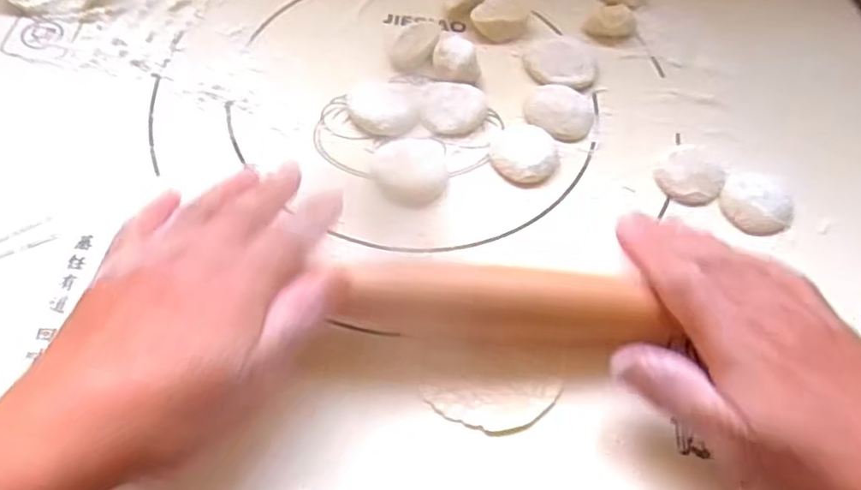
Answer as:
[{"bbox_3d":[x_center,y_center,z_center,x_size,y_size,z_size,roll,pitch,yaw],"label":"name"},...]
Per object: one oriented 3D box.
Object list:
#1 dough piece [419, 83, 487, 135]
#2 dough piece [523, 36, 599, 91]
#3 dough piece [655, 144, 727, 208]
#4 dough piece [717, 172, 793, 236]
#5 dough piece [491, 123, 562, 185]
[{"bbox_3d":[0.013,-0.078,0.372,0.037,0.010,0.032,14,60,4],"label":"dough piece"},{"bbox_3d":[0.081,-0.114,0.400,0.045,0.006,0.043,2,60,-3],"label":"dough piece"},{"bbox_3d":[0.146,-0.041,0.362,0.036,0.009,0.042,33,63,14],"label":"dough piece"},{"bbox_3d":[0.179,-0.025,0.354,0.037,0.008,0.041,17,60,5],"label":"dough piece"},{"bbox_3d":[0.052,-0.053,0.362,0.036,0.007,0.041,-14,62,-12],"label":"dough piece"}]

